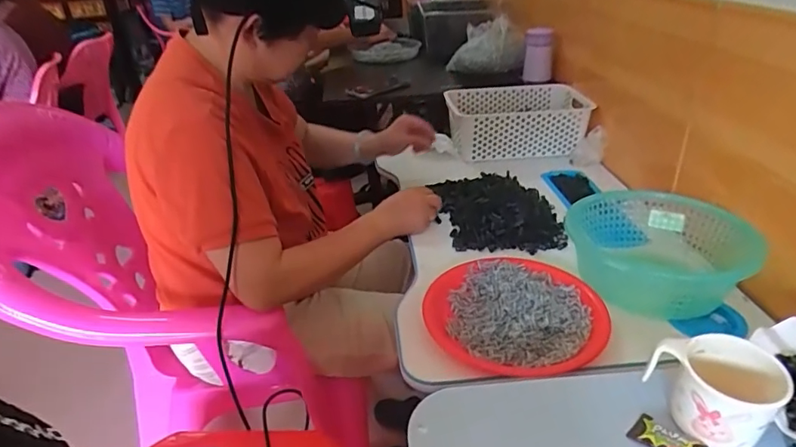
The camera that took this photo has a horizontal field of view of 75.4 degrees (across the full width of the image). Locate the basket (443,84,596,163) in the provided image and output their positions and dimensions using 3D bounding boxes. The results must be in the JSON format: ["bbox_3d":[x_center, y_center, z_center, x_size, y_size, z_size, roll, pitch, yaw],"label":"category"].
[{"bbox_3d":[0.264,-0.234,1.174,0.286,0.106,0.218,-7,30,-7],"label":"basket"}]

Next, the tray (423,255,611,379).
[{"bbox_3d":[0.155,0.111,0.670,0.219,0.031,0.229,-2,30,1],"label":"tray"}]

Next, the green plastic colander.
[{"bbox_3d":[0.353,0.034,0.721,0.209,0.081,0.211,2,30,10],"label":"green plastic colander"}]

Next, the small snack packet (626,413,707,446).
[{"bbox_3d":[0.225,0.182,0.431,0.027,0.018,0.053,-25,36,-32],"label":"small snack packet"}]

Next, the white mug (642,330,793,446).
[{"bbox_3d":[0.267,0.136,0.438,0.073,0.060,0.097,-28,38,-36],"label":"white mug"}]

